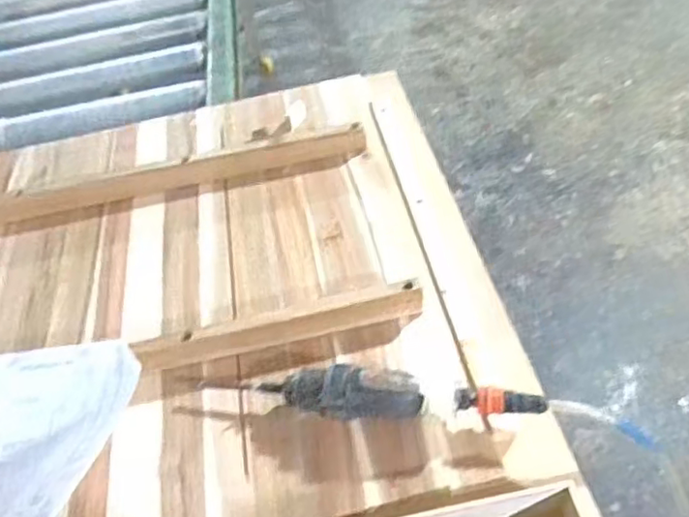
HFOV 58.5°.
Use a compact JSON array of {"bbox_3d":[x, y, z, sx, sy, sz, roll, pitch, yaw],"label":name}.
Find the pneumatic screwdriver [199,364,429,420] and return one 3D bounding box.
[{"bbox_3d":[-0.043,0.134,0.625,0.249,0.047,0.045,-2,47,24],"label":"pneumatic screwdriver"}]

